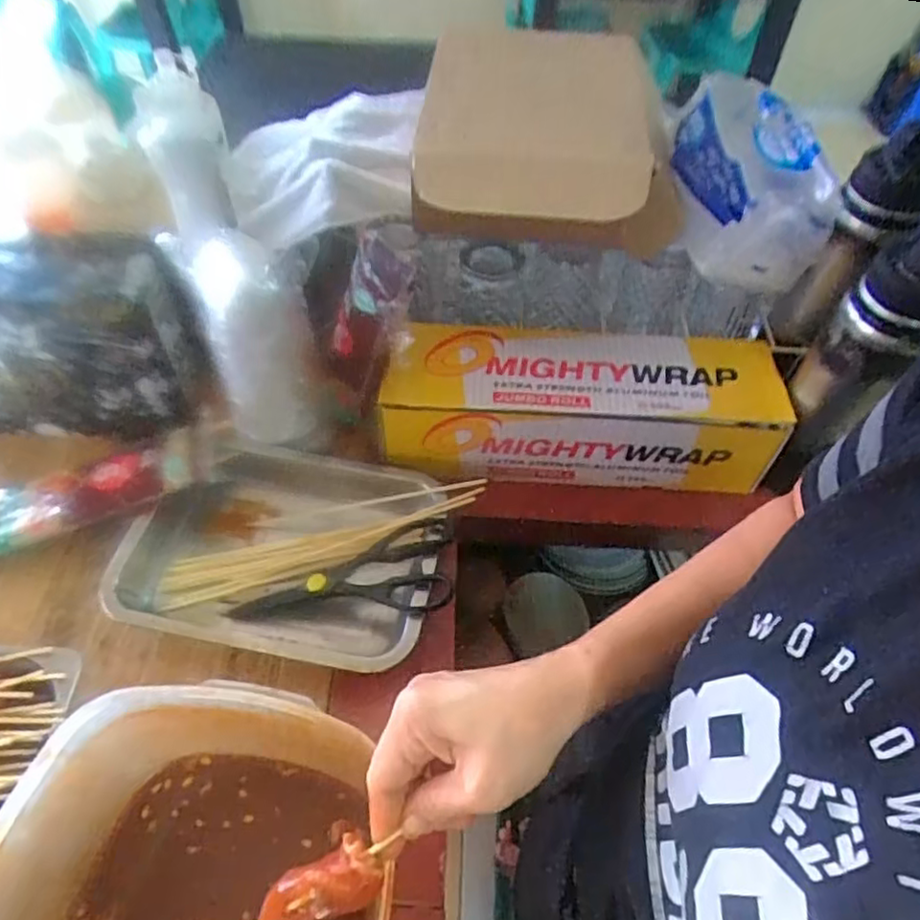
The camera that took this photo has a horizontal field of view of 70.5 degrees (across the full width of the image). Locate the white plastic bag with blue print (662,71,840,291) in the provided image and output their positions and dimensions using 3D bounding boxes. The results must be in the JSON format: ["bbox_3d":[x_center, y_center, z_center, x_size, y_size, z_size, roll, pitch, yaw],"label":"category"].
[{"bbox_3d":[0.258,-0.269,0.608,0.115,0.087,0.236,4,53,0],"label":"white plastic bag with blue print"}]

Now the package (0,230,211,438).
[{"bbox_3d":[-0.375,-0.111,0.606,0.251,0.171,0.087,0,53,-3],"label":"package"}]

